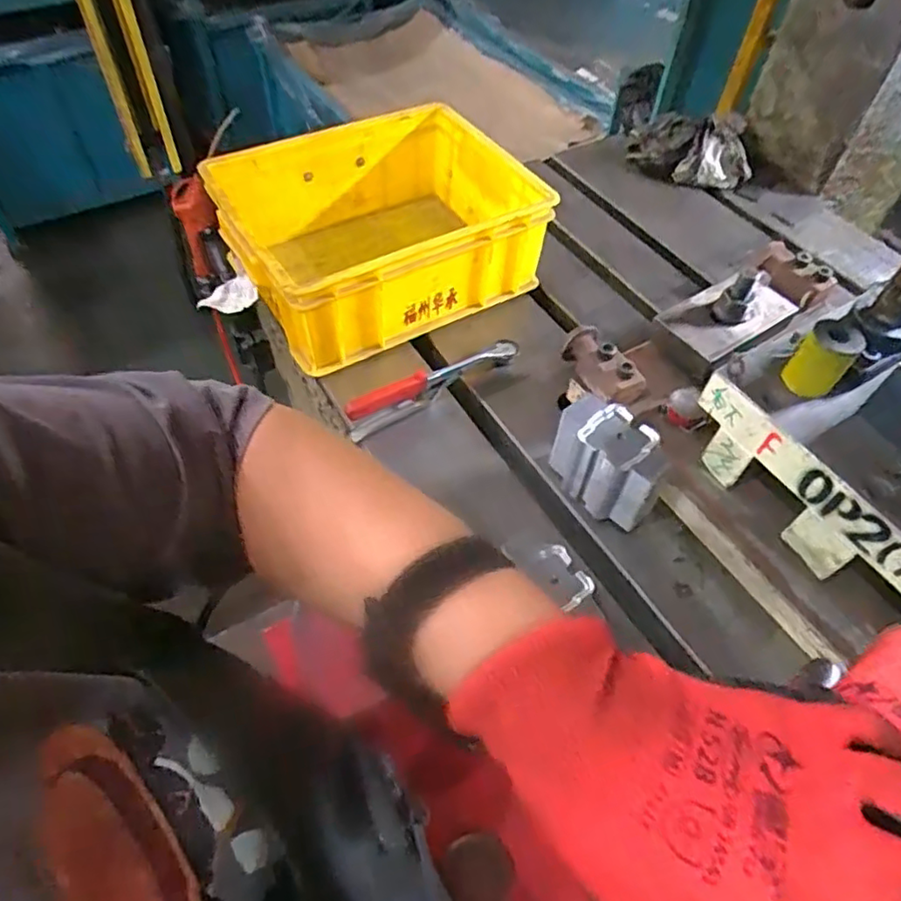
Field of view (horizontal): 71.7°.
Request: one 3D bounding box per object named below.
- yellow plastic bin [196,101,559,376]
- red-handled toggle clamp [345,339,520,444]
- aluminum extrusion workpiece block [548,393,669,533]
[{"bbox_3d":[-0.092,-0.269,0.773,0.344,0.144,0.295,-23,58,-20],"label":"yellow plastic bin"},{"bbox_3d":[-0.015,-0.072,0.655,0.203,0.051,0.017,-27,60,-22],"label":"red-handled toggle clamp"},{"bbox_3d":[0.144,0.011,0.573,0.061,0.079,0.104,-30,61,-24],"label":"aluminum extrusion workpiece block"}]

